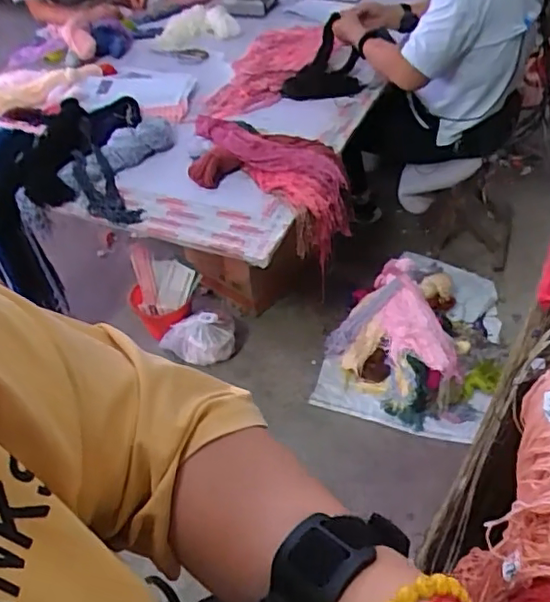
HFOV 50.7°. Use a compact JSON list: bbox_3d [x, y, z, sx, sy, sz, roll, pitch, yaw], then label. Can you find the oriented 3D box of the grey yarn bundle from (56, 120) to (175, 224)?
[{"bbox_3d":[-0.355,-0.304,1.304,0.206,0.047,0.317,8,57,5],"label":"grey yarn bundle"}]

